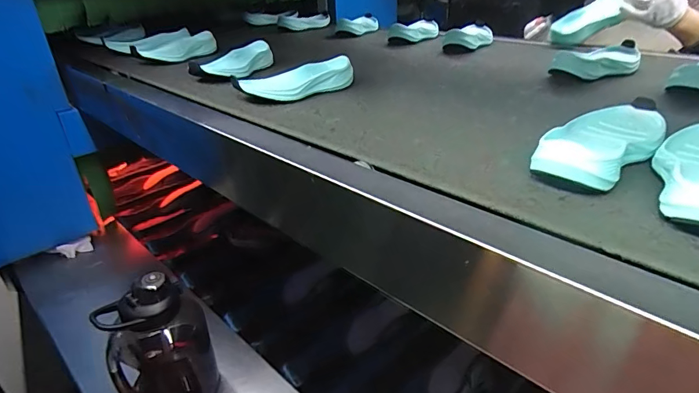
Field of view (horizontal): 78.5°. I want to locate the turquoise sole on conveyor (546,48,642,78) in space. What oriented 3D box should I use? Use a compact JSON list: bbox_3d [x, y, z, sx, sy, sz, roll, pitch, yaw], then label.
[{"bbox_3d":[0.405,-0.216,0.682,0.180,0.035,0.072,-21,30,-30],"label":"turquoise sole on conveyor"}]

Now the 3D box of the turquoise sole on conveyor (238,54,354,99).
[{"bbox_3d":[-0.074,-0.176,0.646,0.165,0.042,0.064,-15,27,-20],"label":"turquoise sole on conveyor"}]

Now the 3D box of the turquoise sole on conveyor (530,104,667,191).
[{"bbox_3d":[0.240,-0.052,0.403,0.078,0.040,0.180,22,37,35],"label":"turquoise sole on conveyor"}]

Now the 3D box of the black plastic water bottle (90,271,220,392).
[{"bbox_3d":[-0.279,0.218,0.629,0.139,0.234,0.113,-20,30,-29],"label":"black plastic water bottle"}]

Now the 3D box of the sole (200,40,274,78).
[{"bbox_3d":[-0.196,-0.247,0.784,0.062,0.042,0.143,19,34,40],"label":"sole"}]

